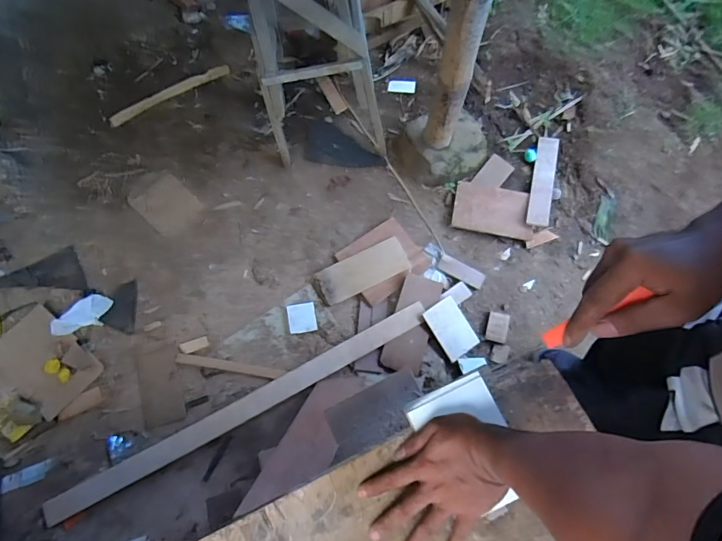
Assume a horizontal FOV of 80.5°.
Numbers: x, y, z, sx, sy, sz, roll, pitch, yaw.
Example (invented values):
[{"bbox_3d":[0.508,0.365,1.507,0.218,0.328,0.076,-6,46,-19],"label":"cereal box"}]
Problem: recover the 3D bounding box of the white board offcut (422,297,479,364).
[{"bbox_3d":[0.288,0.181,1.351,0.123,0.012,0.175,-33,91,-17],"label":"white board offcut"}]

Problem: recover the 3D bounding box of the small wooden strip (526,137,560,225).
[{"bbox_3d":[0.655,-0.329,1.528,0.076,0.011,0.362,13,73,9],"label":"small wooden strip"}]

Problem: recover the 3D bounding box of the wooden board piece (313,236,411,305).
[{"bbox_3d":[0.003,0.000,1.420,0.305,0.018,0.126,-25,70,-9],"label":"wooden board piece"}]

